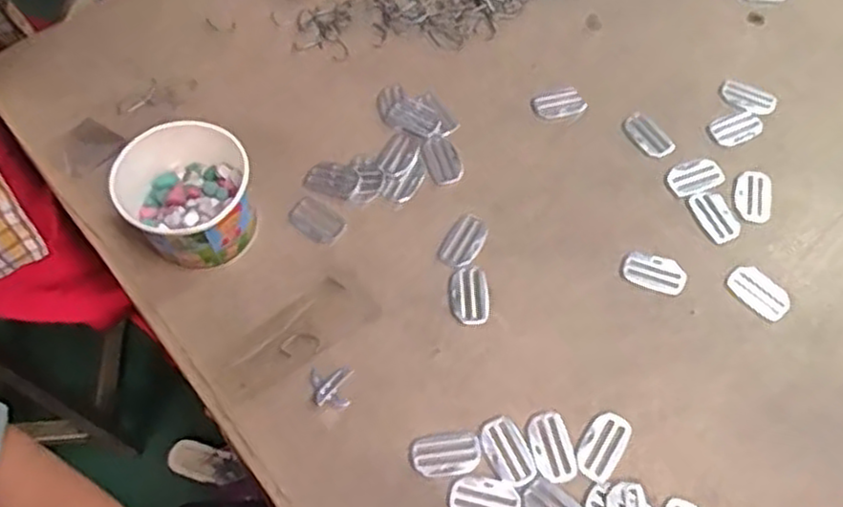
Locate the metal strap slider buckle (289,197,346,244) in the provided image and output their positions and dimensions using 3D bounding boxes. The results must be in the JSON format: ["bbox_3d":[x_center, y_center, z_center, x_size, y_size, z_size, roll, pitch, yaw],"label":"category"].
[{"bbox_3d":[-0.081,-0.025,0.560,0.044,0.004,0.027,36,68,17],"label":"metal strap slider buckle"}]

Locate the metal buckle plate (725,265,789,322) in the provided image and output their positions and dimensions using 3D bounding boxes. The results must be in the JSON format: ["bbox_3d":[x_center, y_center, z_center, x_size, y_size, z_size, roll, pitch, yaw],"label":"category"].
[{"bbox_3d":[0.250,0.028,0.530,0.028,0.004,0.044,-37,68,-18],"label":"metal buckle plate"}]

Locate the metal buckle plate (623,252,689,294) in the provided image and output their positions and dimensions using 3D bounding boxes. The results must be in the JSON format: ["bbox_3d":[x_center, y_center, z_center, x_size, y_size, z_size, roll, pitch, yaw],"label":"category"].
[{"bbox_3d":[0.174,0.015,0.538,0.047,0.004,0.029,14,63,7],"label":"metal buckle plate"}]

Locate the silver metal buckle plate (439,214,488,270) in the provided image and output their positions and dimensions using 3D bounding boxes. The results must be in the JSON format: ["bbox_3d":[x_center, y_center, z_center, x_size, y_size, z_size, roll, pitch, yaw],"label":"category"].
[{"bbox_3d":[0.033,-0.009,0.554,0.028,0.004,0.050,28,66,14],"label":"silver metal buckle plate"}]

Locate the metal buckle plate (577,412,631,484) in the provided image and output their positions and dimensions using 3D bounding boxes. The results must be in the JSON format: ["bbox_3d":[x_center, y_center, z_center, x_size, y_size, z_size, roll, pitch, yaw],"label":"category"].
[{"bbox_3d":[0.122,0.127,0.479,0.026,0.004,0.046,31,66,15],"label":"metal buckle plate"}]

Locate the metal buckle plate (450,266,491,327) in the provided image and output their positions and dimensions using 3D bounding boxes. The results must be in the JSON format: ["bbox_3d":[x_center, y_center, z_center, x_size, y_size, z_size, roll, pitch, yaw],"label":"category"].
[{"bbox_3d":[0.036,0.031,0.532,0.028,0.005,0.045,-4,62,-2],"label":"metal buckle plate"}]

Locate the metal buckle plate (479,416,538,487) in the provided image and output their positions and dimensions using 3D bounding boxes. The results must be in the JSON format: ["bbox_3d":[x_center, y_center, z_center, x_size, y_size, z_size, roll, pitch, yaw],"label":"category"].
[{"bbox_3d":[0.058,0.131,0.478,0.027,0.004,0.045,-23,65,-12],"label":"metal buckle plate"}]

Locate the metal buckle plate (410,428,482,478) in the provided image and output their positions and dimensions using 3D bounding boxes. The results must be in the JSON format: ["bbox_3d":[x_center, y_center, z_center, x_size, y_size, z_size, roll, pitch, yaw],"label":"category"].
[{"bbox_3d":[0.016,0.133,0.480,0.045,0.004,0.030,-7,62,-4],"label":"metal buckle plate"}]

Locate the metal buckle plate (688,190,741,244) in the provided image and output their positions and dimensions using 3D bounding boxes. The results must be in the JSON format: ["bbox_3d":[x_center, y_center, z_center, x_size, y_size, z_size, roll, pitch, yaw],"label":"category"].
[{"bbox_3d":[0.228,-0.029,0.560,0.027,0.004,0.044,-19,64,-10],"label":"metal buckle plate"}]

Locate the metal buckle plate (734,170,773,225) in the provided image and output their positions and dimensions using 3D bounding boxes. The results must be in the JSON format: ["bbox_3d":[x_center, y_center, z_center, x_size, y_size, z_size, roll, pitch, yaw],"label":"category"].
[{"bbox_3d":[0.263,-0.046,0.570,0.030,0.004,0.050,9,63,5],"label":"metal buckle plate"}]

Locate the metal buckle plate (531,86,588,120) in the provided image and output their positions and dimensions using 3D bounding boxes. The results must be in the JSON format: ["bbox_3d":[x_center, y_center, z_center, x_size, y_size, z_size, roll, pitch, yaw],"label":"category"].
[{"bbox_3d":[0.117,-0.126,0.609,0.043,0.004,0.028,-15,63,-8],"label":"metal buckle plate"}]

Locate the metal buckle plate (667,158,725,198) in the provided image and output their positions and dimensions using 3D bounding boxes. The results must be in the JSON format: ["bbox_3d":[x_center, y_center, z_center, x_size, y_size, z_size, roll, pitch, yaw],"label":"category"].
[{"bbox_3d":[0.220,-0.062,0.577,0.047,0.004,0.028,-21,64,-11],"label":"metal buckle plate"}]

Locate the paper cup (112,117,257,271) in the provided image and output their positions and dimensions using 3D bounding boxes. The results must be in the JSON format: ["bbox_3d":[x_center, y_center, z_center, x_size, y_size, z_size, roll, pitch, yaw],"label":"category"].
[{"bbox_3d":[-0.164,-0.038,0.526,0.090,0.073,0.089,0,62,0],"label":"paper cup"}]

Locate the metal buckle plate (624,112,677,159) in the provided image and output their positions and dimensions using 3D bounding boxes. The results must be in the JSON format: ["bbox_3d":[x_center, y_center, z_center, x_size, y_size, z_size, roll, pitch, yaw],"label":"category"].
[{"bbox_3d":[0.188,-0.099,0.597,0.028,0.004,0.045,-27,65,-14],"label":"metal buckle plate"}]

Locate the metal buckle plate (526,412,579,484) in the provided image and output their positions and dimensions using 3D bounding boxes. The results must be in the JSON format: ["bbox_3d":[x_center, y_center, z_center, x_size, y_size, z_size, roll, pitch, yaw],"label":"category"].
[{"bbox_3d":[0.087,0.129,0.480,0.026,0.004,0.045,-13,63,-7],"label":"metal buckle plate"}]

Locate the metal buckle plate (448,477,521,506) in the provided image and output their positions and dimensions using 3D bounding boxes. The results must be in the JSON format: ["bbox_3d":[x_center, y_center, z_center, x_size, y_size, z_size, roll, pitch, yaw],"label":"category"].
[{"bbox_3d":[0.041,0.159,0.463,0.045,0.004,0.029,10,63,5],"label":"metal buckle plate"}]

